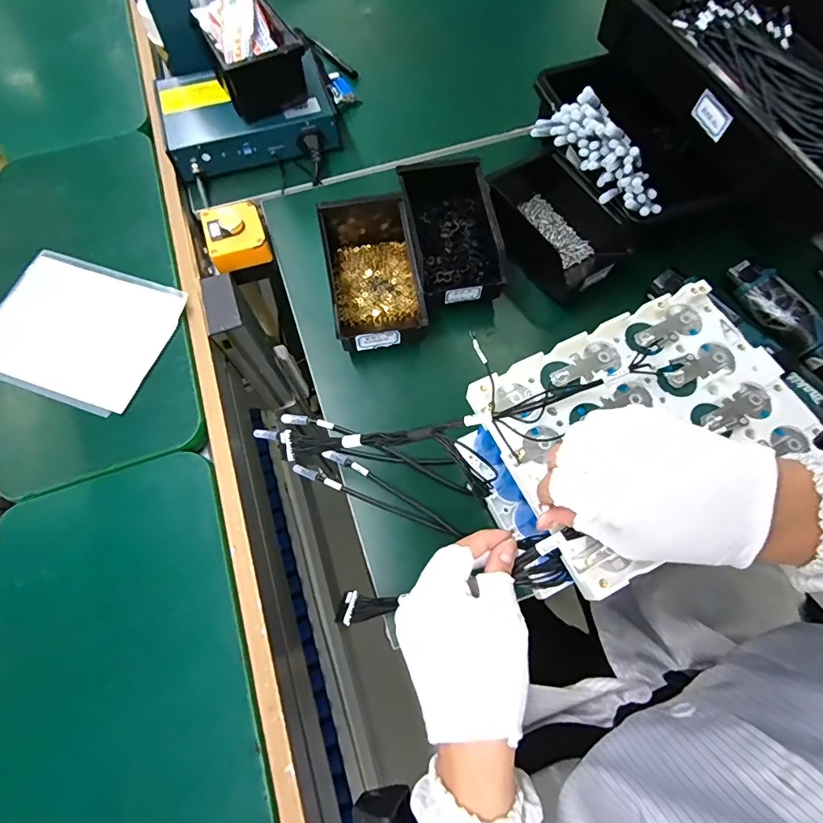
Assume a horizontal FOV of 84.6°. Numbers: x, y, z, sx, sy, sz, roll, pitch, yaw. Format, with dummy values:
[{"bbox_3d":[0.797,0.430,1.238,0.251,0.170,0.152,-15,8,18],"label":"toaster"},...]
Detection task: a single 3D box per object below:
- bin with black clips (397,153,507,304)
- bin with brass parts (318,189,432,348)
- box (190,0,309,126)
[{"bbox_3d":[0.049,-0.221,0.550,0.101,0.065,0.179,-8,68,-2],"label":"bin with black clips"},{"bbox_3d":[-0.048,-0.169,0.542,0.103,0.072,0.194,-10,68,-3],"label":"bin with brass parts"},{"bbox_3d":[-0.211,-0.475,0.599,0.105,0.078,0.149,-25,70,-9],"label":"box"}]

